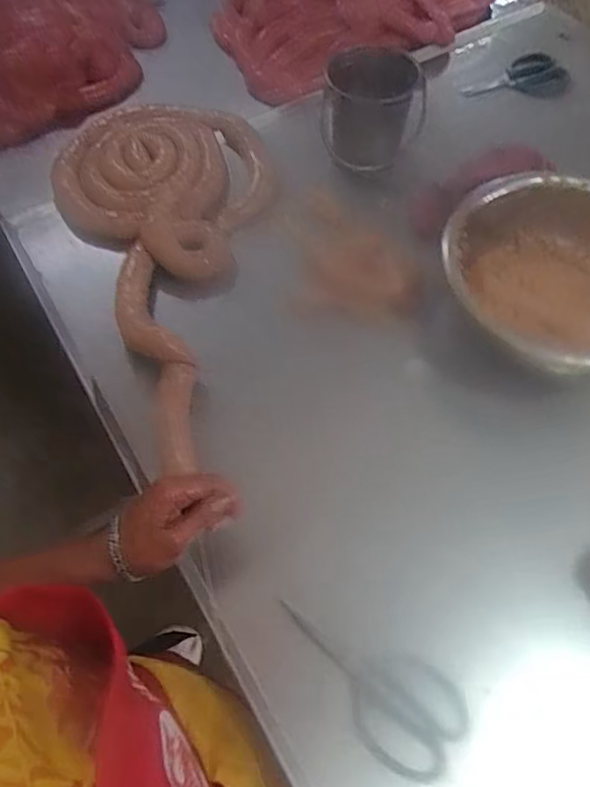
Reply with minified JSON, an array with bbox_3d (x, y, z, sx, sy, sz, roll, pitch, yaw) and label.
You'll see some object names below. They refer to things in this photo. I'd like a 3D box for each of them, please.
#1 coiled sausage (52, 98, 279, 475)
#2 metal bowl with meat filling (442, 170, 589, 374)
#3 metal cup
[{"bbox_3d":[-0.181,-0.205,0.792,0.306,0.042,0.588,-6,63,-1],"label":"coiled sausage"},{"bbox_3d":[0.351,-0.162,0.742,0.291,0.092,0.250,31,67,18],"label":"metal bowl with meat filling"},{"bbox_3d":[0.120,-0.445,0.895,0.143,0.124,0.143,-1,62,2],"label":"metal cup"}]

